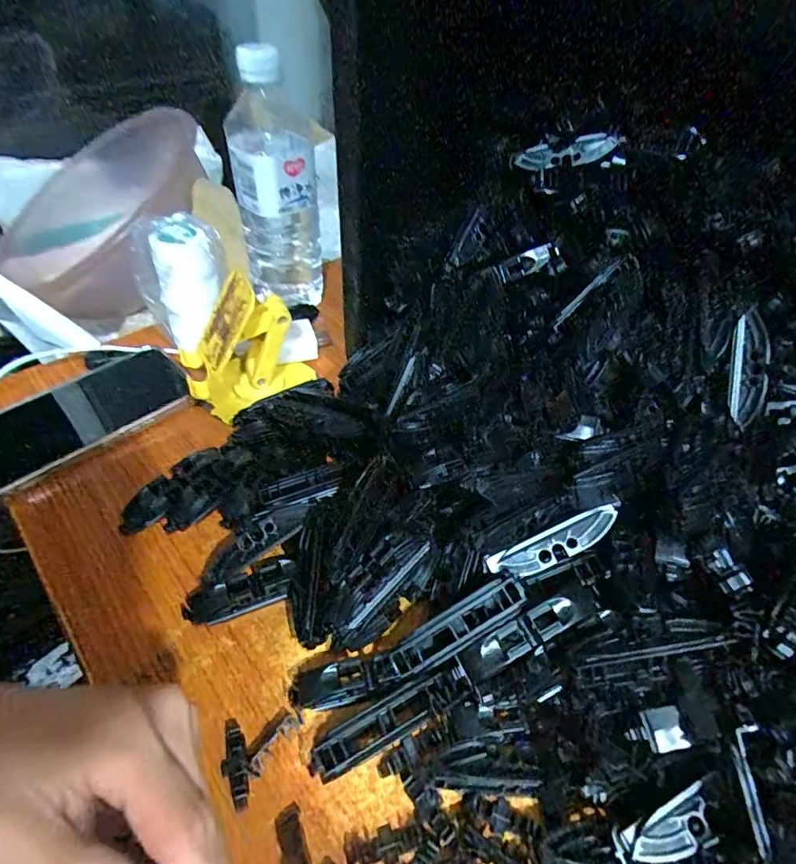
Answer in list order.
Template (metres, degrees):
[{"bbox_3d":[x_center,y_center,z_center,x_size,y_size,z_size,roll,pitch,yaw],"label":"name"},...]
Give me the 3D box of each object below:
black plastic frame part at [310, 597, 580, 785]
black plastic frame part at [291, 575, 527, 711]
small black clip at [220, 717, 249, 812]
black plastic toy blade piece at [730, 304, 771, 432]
[{"bbox_3d":[0.025,0.124,0.253,0.142,0.026,0.018,-31,53,-4],"label":"black plastic frame part"},{"bbox_3d":[0.007,0.113,0.265,0.127,0.016,0.022,-28,50,3],"label":"black plastic frame part"},{"bbox_3d":[-0.079,0.159,0.248,0.012,0.005,0.040,-13,49,-15],"label":"small black clip"},{"bbox_3d":[0.219,-0.039,0.319,0.020,0.004,0.071,4,91,0],"label":"black plastic toy blade piece"}]

